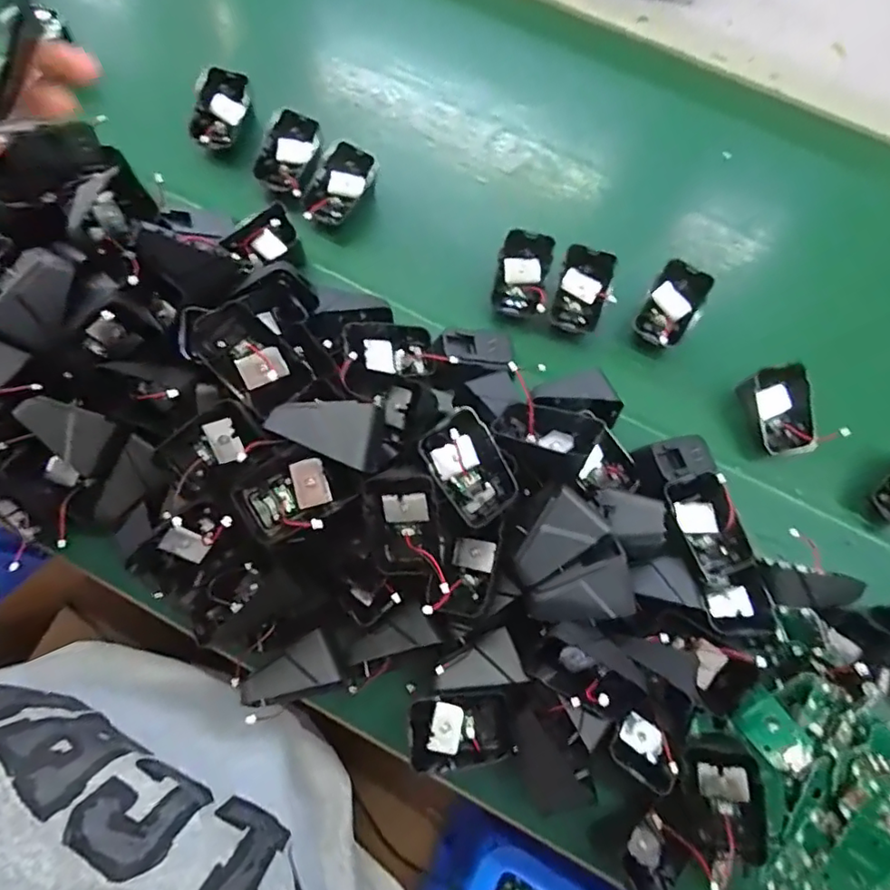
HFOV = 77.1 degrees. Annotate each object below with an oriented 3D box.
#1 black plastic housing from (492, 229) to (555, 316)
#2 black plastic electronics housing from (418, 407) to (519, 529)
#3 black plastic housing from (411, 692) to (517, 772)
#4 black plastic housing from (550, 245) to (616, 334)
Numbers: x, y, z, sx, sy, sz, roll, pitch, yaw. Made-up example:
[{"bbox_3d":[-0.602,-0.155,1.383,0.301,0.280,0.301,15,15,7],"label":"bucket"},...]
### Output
[{"bbox_3d":[0.064,-0.141,0.469,0.049,0.041,0.065,9,72,0],"label":"black plastic housing"},{"bbox_3d":[0.017,0.015,0.350,0.041,0.029,0.070,-32,108,6],"label":"black plastic electronics housing"},{"bbox_3d":[0.010,0.187,0.366,0.066,0.023,0.042,-3,72,-3],"label":"black plastic housing"},{"bbox_3d":[0.114,-0.128,0.467,0.039,0.032,0.061,17,72,3],"label":"black plastic housing"}]

